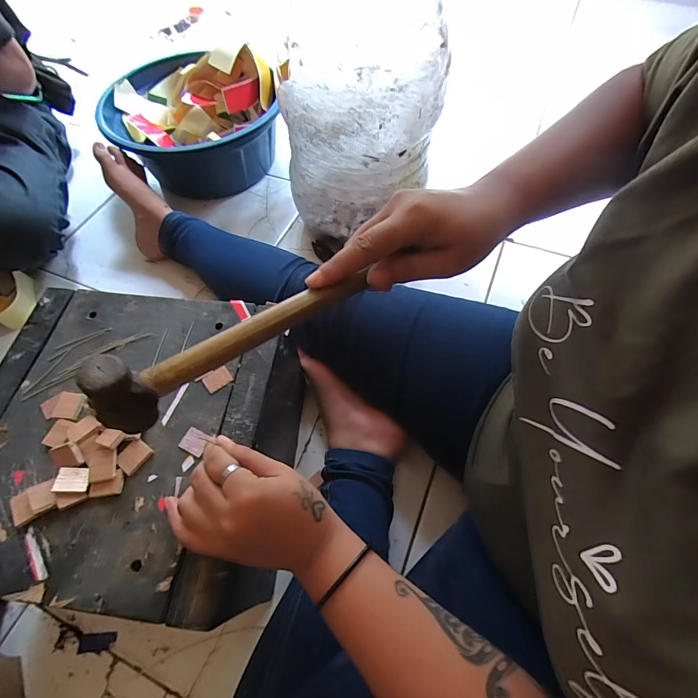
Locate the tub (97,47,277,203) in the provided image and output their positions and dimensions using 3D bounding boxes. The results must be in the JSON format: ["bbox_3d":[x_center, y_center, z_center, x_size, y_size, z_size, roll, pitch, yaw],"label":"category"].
[{"bbox_3d":[-0.323,-0.476,0.767,0.310,0.168,0.351,-32,65,-15],"label":"tub"}]

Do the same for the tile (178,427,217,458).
[{"bbox_3d":[-0.135,0.081,0.322,0.023,0.004,0.020,21,64,12],"label":"tile"}]

